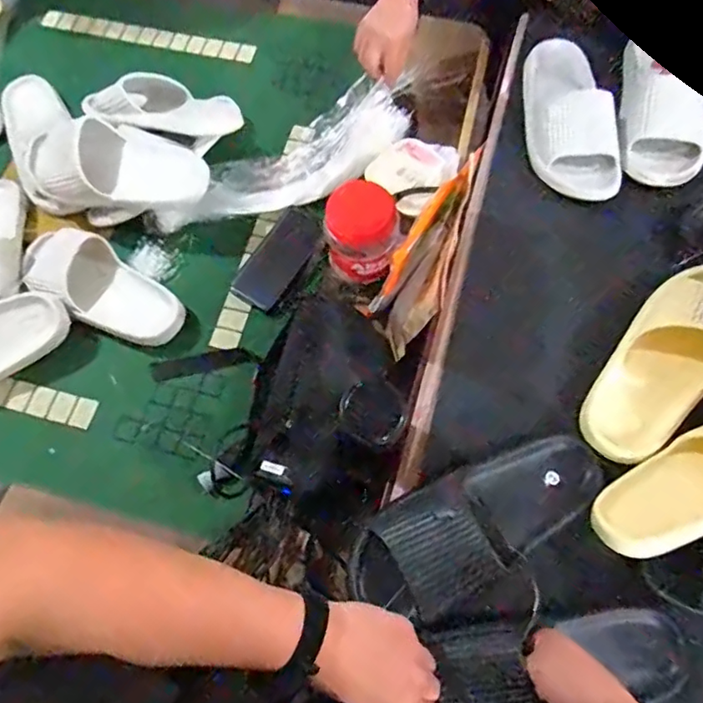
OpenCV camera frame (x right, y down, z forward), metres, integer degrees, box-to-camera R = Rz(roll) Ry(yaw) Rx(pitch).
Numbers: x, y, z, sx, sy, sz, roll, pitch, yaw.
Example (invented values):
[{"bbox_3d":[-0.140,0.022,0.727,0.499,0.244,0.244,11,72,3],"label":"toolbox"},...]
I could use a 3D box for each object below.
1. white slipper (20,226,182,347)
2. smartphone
[{"bbox_3d":[-0.344,-0.090,0.775,0.250,0.061,0.101,27,72,13],"label":"white slipper"},{"bbox_3d":[-0.106,-0.132,0.811,0.080,0.012,0.147,38,83,18],"label":"smartphone"}]

